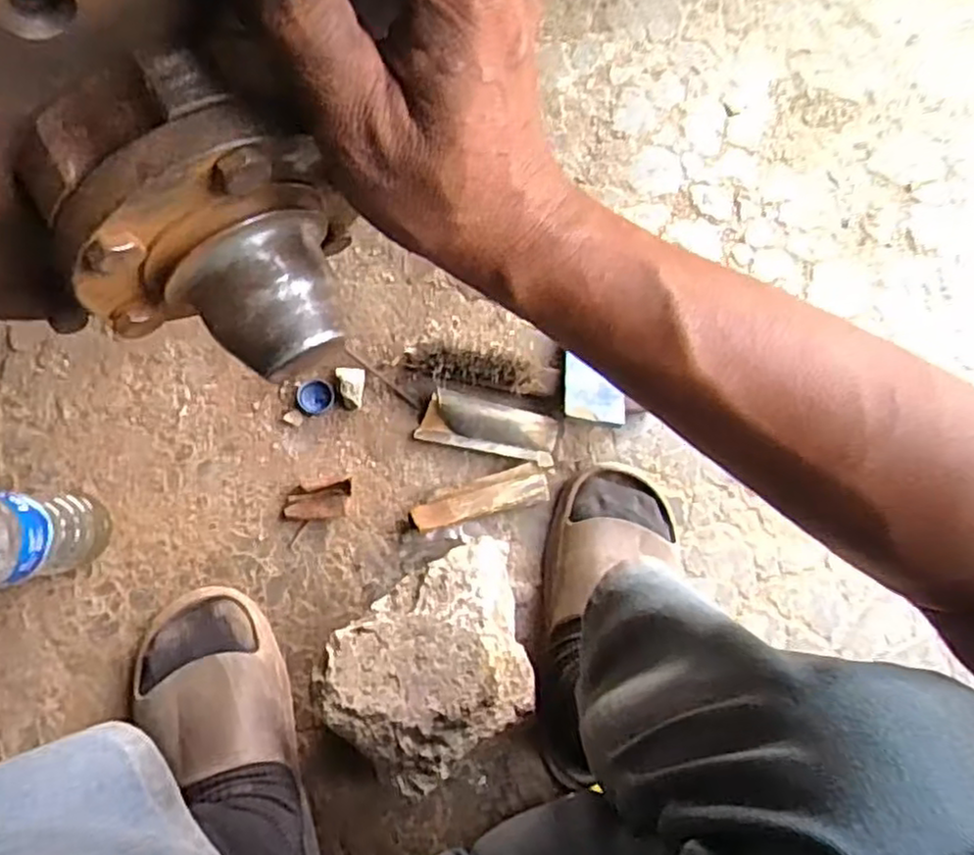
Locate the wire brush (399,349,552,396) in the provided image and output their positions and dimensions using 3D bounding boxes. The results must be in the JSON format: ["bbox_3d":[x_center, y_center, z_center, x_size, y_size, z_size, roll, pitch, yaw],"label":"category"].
[{"bbox_3d":[-0.010,-0.054,0.663,0.132,0.040,0.028,10,85,-6],"label":"wire brush"}]

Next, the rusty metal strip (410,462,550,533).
[{"bbox_3d":[-0.007,0.067,0.665,0.129,0.031,0.032,-16,88,-8],"label":"rusty metal strip"}]

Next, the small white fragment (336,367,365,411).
[{"bbox_3d":[-0.127,-0.037,0.663,0.026,0.015,0.039,0,86,-7],"label":"small white fragment"}]

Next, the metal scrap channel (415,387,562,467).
[{"bbox_3d":[0.007,0.000,0.676,0.133,0.027,0.049,13,84,-6],"label":"metal scrap channel"}]

